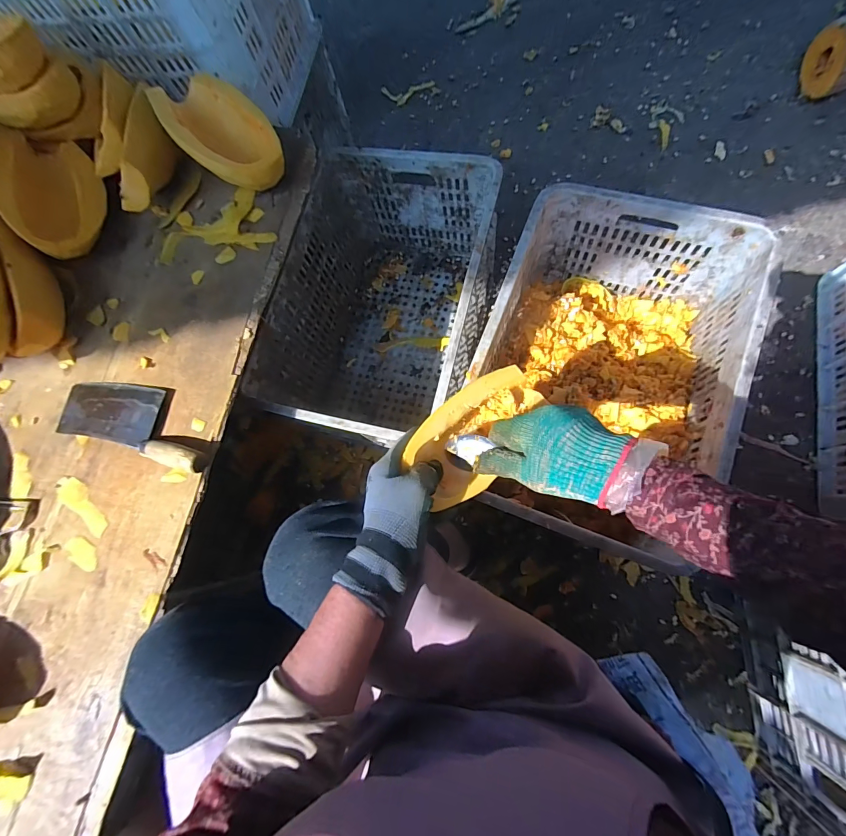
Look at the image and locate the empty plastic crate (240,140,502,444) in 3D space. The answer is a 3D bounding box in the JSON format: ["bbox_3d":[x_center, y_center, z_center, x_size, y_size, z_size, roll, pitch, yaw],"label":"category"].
[{"bbox_3d":[-0.063,-0.200,0.760,0.334,0.269,0.502,11,79,11],"label":"empty plastic crate"}]

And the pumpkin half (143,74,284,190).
[{"bbox_3d":[-0.290,-0.409,0.568,0.113,0.092,0.210,-45,74,-5],"label":"pumpkin half"}]

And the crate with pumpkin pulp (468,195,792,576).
[{"bbox_3d":[0.284,-0.082,0.647,0.349,0.250,0.482,19,79,13],"label":"crate with pumpkin pulp"}]

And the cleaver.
[{"bbox_3d":[-0.389,0.000,0.517,0.243,0.033,0.090,13,78,11],"label":"cleaver"}]

